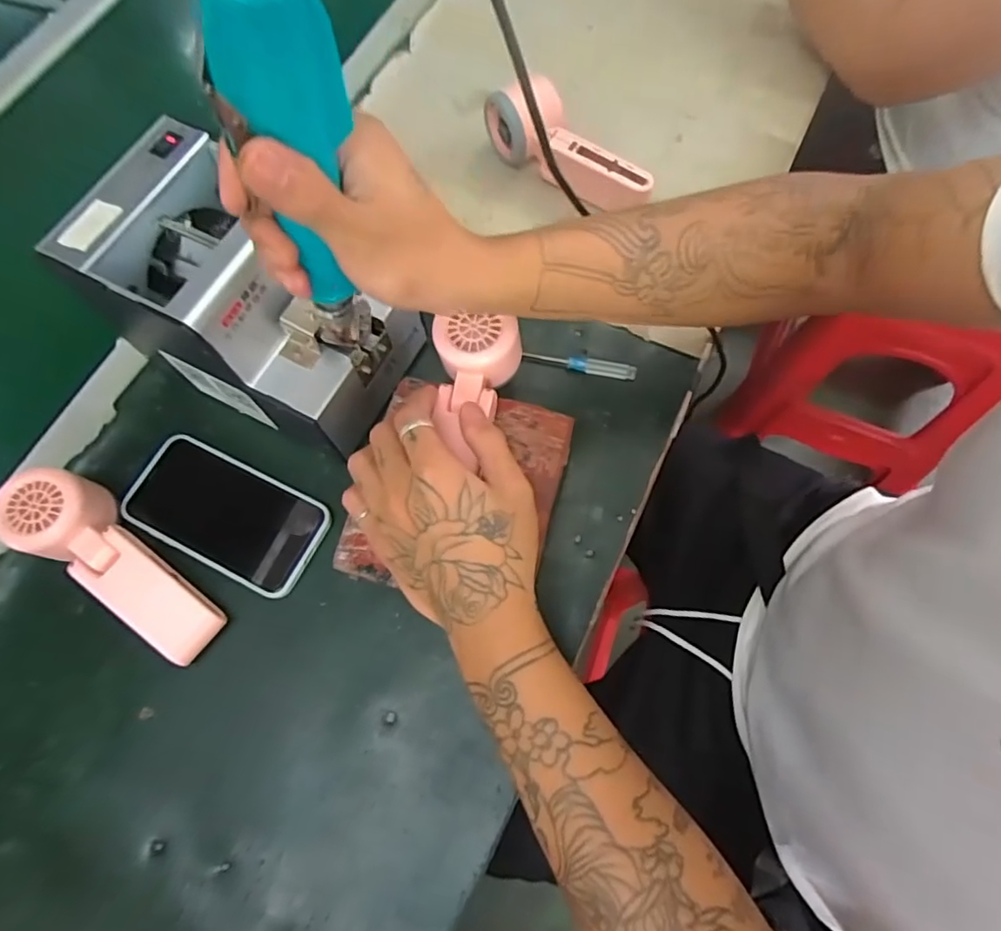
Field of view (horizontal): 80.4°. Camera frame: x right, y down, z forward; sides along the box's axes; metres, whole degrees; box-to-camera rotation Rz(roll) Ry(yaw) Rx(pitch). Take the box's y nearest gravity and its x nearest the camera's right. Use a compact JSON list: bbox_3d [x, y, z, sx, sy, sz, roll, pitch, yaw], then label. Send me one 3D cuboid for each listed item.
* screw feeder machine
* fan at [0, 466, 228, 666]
[{"bbox_3d":[-0.165,-0.110,0.414,0.179,0.142,0.125,27,73,12],"label":"screw feeder machine"},{"bbox_3d":[-0.262,0.068,0.407,0.164,0.038,0.052,40,75,1],"label":"fan"}]

